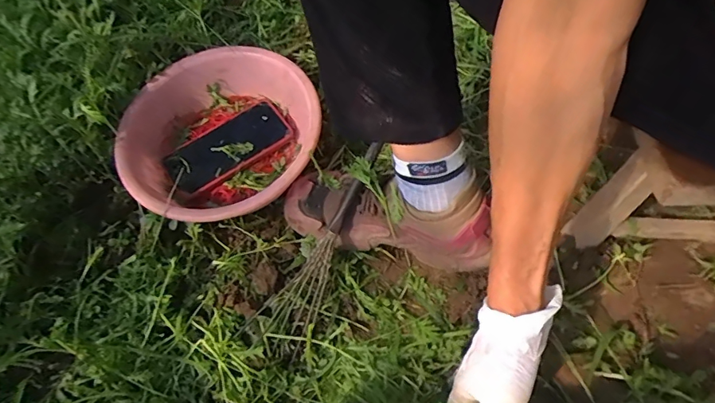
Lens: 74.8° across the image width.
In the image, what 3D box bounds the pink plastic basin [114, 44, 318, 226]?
[{"bbox_3d":[-0.176,-0.087,0.602,0.241,0.094,0.242,-3,58,4],"label":"pink plastic basin"}]

